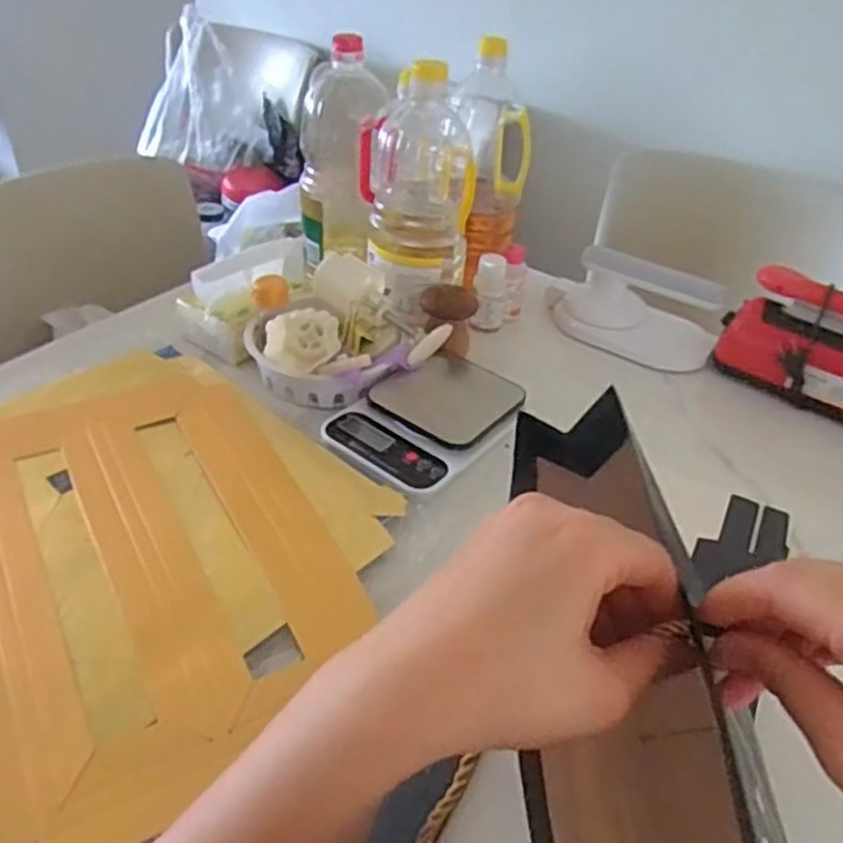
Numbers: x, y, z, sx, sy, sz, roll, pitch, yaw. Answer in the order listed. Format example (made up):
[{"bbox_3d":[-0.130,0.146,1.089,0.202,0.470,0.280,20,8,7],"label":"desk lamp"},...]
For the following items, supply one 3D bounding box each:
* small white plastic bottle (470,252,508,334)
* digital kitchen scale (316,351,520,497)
[{"bbox_3d":[0.079,-0.145,0.878,0.037,0.088,0.035,11,39,8],"label":"small white plastic bottle"},{"bbox_3d":[0.012,-0.007,0.747,0.136,0.030,0.204,27,43,26],"label":"digital kitchen scale"}]

